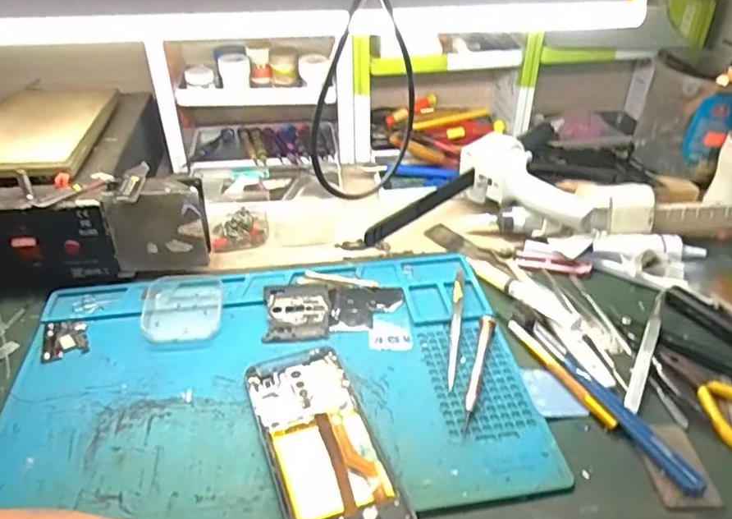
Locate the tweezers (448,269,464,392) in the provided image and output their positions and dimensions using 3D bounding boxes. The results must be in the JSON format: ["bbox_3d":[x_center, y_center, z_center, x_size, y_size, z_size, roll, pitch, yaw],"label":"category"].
[{"bbox_3d":[0.075,0.053,0.478,0.008,0.005,0.134,6,37,8],"label":"tweezers"}]

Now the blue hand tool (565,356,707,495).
[{"bbox_3d":[0.182,0.110,0.403,0.018,0.008,0.126,-17,40,-22],"label":"blue hand tool"}]

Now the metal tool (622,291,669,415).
[{"bbox_3d":[0.224,0.064,0.452,0.011,0.012,0.139,20,41,24],"label":"metal tool"}]

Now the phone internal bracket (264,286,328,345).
[{"bbox_3d":[-0.059,0.044,0.491,0.053,0.004,0.064,-3,37,-5],"label":"phone internal bracket"}]

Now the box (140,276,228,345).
[{"bbox_3d":[-0.154,0.037,0.491,0.063,0.016,0.077,-4,37,-6],"label":"box"}]

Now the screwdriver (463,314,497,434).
[{"bbox_3d":[0.086,0.084,0.438,0.011,0.008,0.114,11,38,14],"label":"screwdriver"}]

